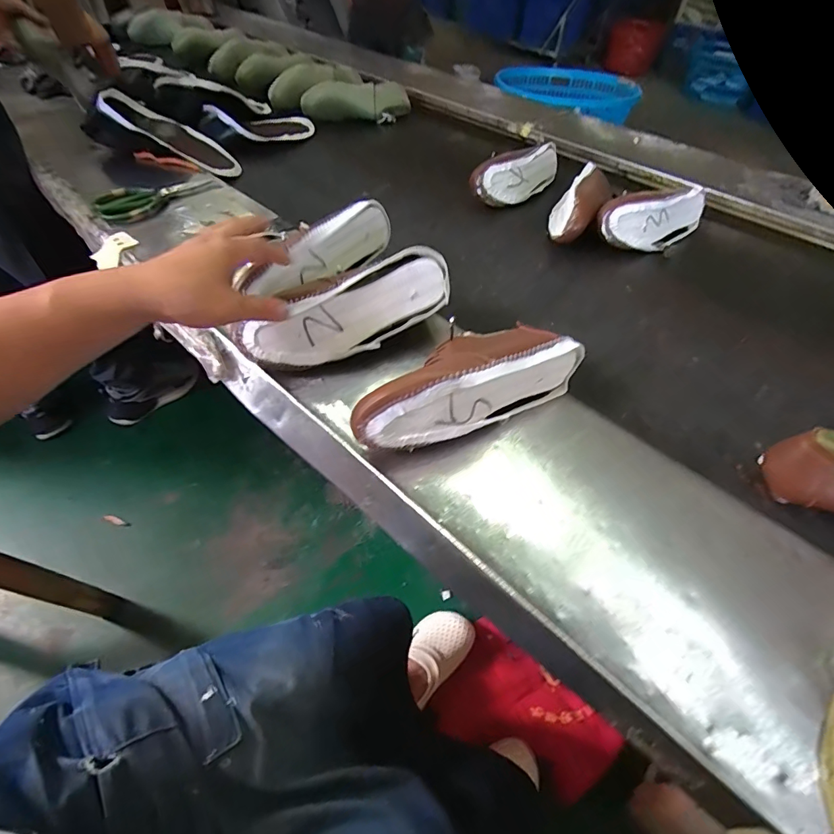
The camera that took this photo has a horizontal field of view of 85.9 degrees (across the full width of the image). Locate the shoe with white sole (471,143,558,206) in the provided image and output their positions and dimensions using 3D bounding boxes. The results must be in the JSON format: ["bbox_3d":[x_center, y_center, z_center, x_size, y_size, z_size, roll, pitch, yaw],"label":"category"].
[{"bbox_3d":[0.187,-0.472,0.882,0.235,0.089,0.070,-33,33,-24],"label":"shoe with white sole"}]

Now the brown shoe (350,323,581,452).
[{"bbox_3d":[0.047,-0.038,0.460,0.244,0.093,0.090,-22,54,-21],"label":"brown shoe"}]

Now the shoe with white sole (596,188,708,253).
[{"bbox_3d":[0.413,-0.345,0.781,0.238,0.085,0.080,-27,56,-24],"label":"shoe with white sole"}]

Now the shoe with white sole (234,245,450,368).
[{"bbox_3d":[-0.085,-0.126,0.529,0.242,0.087,0.066,-24,26,-6],"label":"shoe with white sole"}]

